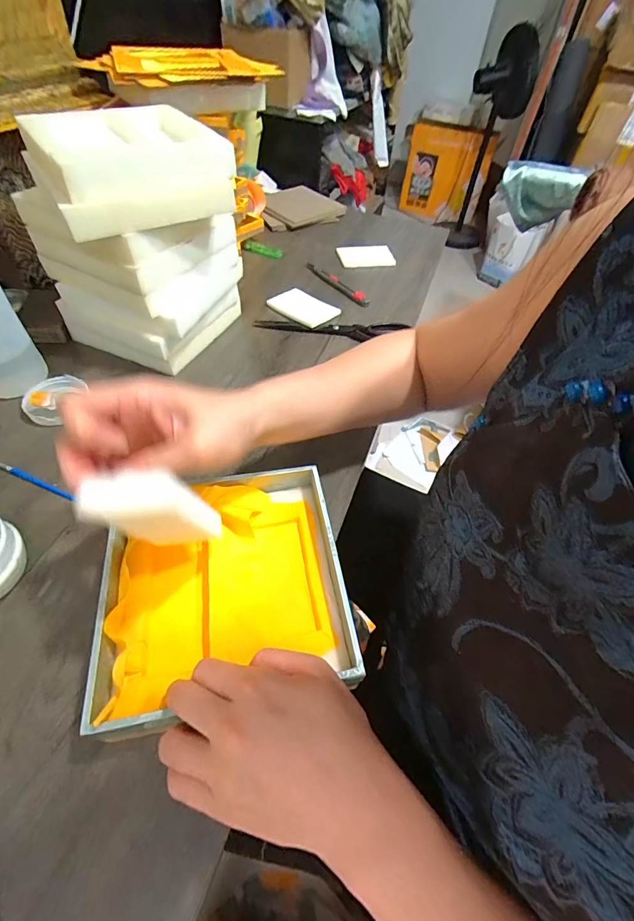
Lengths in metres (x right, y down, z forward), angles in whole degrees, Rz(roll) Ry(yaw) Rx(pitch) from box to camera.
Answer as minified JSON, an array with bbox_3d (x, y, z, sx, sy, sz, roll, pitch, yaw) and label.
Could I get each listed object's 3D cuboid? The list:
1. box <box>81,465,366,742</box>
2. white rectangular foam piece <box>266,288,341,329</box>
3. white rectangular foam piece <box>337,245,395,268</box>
[{"bbox_3d":[-0.072,0.099,0.328,0.184,0.047,0.187,-6,52,-8],"label":"box"},{"bbox_3d":[-0.021,-0.248,0.643,0.105,0.006,0.064,34,57,21],"label":"white rectangular foam piece"},{"bbox_3d":[0.095,-0.393,0.764,0.108,0.011,0.065,-11,53,-12],"label":"white rectangular foam piece"}]

